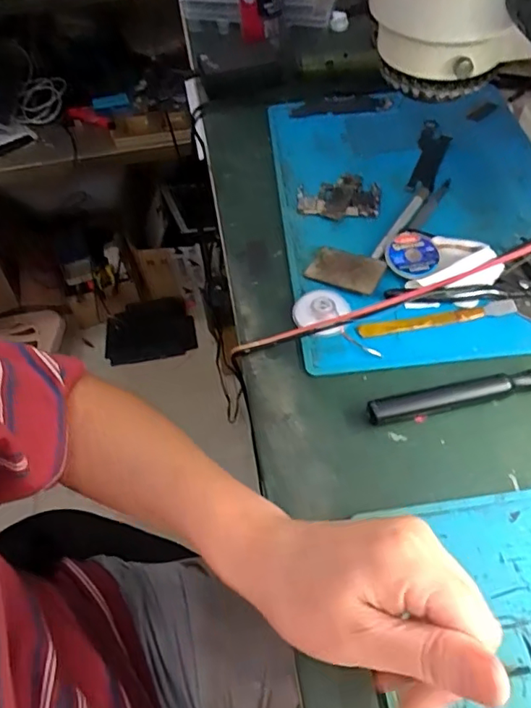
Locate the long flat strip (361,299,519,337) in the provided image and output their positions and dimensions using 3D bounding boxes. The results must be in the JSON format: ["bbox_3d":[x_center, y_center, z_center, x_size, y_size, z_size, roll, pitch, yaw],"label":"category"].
[{"bbox_3d":[0.132,-0.027,0.411,0.121,0.008,0.012,-8,55,0],"label":"long flat strip"}]

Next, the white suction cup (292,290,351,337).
[{"bbox_3d":[0.045,-0.034,0.411,0.043,0.014,0.045,-3,55,4],"label":"white suction cup"}]

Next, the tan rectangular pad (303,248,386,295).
[{"bbox_3d":[0.066,-0.070,0.434,0.059,0.006,0.036,23,60,20],"label":"tan rectangular pad"}]

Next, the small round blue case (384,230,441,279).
[{"bbox_3d":[0.120,-0.081,0.437,0.042,0.008,0.044,-23,56,-11],"label":"small round blue case"}]

